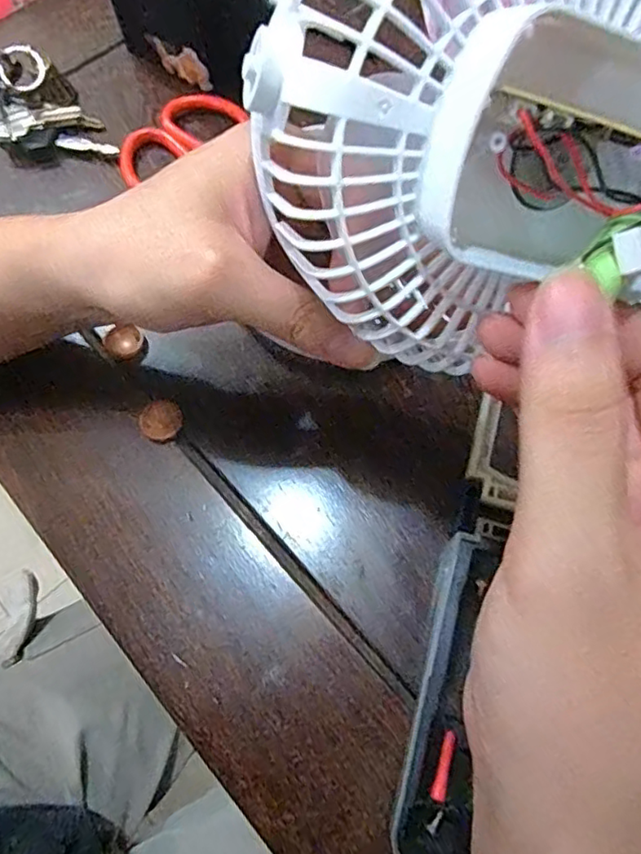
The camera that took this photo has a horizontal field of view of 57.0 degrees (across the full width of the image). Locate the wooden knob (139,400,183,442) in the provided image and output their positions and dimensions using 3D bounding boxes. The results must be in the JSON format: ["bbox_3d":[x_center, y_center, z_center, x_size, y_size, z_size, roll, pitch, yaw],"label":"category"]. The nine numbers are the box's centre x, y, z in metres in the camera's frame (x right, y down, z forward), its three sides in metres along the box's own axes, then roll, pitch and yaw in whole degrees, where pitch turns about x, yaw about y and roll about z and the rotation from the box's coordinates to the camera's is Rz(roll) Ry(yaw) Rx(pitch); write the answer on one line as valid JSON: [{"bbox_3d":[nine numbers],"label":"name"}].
[{"bbox_3d":[-0.081,-0.003,0.298,0.021,0.005,0.019,-15,70,-5],"label":"wooden knob"}]

